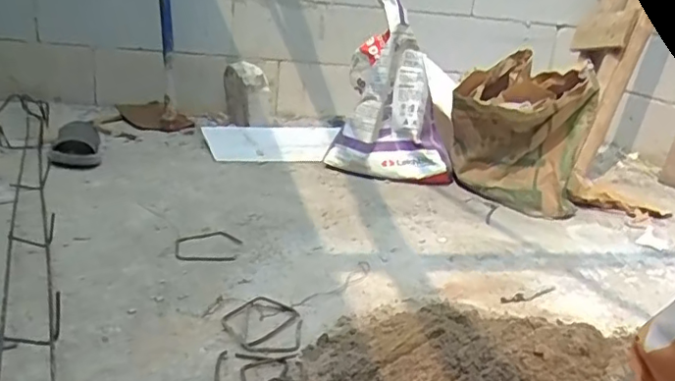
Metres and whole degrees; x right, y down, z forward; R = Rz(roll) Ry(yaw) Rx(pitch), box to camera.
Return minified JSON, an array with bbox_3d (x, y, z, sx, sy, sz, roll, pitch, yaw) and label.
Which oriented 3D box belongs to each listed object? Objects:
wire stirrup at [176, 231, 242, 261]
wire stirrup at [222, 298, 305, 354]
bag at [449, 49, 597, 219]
[{"bbox_3d":[-0.222,0.093,0.983,0.110,0.005,0.112,0,20,-17],"label":"wire stirrup"},{"bbox_3d":[-0.102,0.179,0.766,0.107,0.006,0.116,6,19,-1],"label":"wire stirrup"},{"bbox_3d":[0.416,-0.125,1.334,0.307,0.322,0.221,11,20,15],"label":"bag"}]

